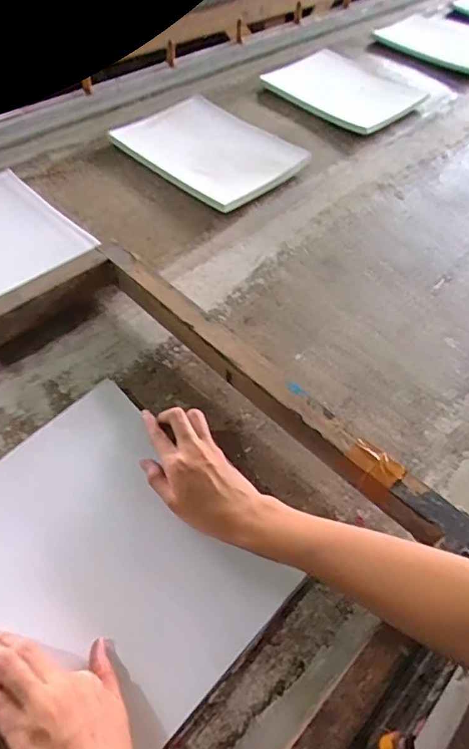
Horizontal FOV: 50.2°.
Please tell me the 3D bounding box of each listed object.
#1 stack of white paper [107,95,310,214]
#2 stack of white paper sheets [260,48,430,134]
[{"bbox_3d":[-0.041,-0.369,0.808,0.202,0.043,0.270,-37,64,-27],"label":"stack of white paper"},{"bbox_3d":[0.197,-0.551,0.970,0.220,0.027,0.286,-37,62,-27],"label":"stack of white paper sheets"}]

